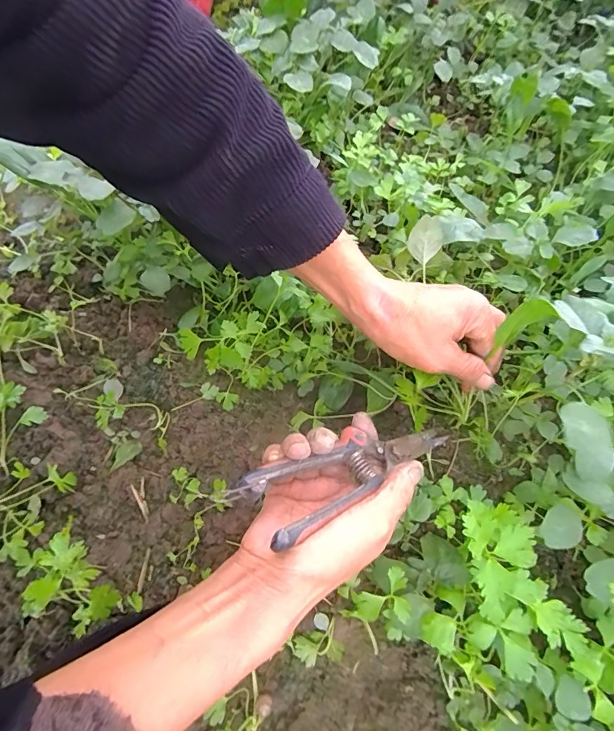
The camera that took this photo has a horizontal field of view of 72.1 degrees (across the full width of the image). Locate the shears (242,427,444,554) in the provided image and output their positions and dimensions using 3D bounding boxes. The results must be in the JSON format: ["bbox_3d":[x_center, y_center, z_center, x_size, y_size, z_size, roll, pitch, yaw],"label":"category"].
[{"bbox_3d":[0.041,0.071,0.297,0.185,0.017,0.045,-8,57,-41],"label":"shears"}]

